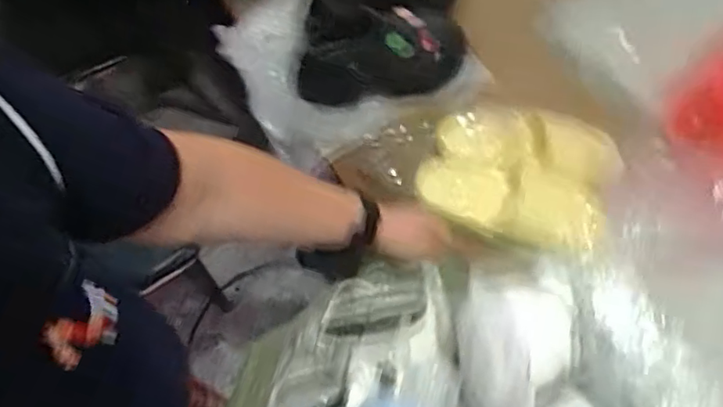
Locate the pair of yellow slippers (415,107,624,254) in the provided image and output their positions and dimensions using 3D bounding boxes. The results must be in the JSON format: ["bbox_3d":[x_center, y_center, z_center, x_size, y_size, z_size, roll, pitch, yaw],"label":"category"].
[{"bbox_3d":[0.228,-0.058,0.854,0.257,0.077,0.211,21,64,7],"label":"pair of yellow slippers"}]

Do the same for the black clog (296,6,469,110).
[{"bbox_3d":[0.022,-0.228,0.922,0.255,0.083,0.112,-14,64,7],"label":"black clog"}]

